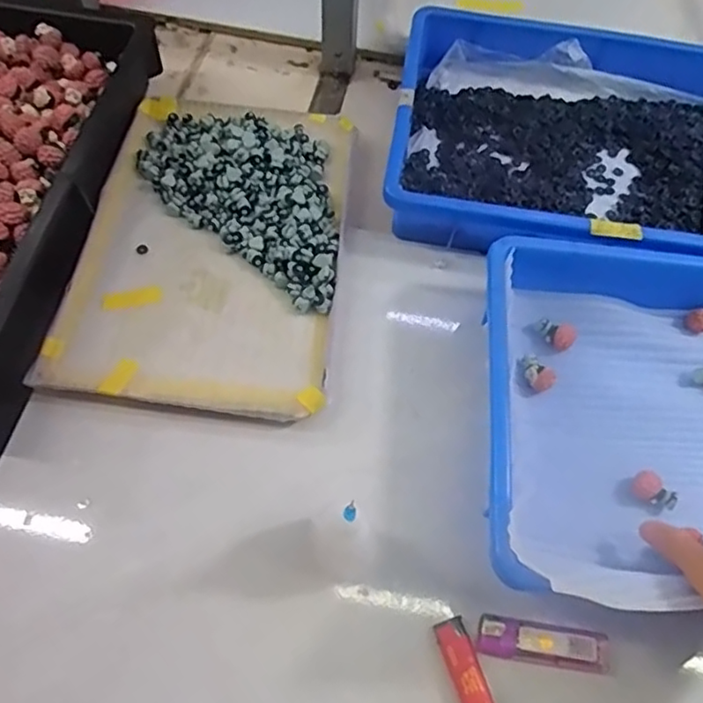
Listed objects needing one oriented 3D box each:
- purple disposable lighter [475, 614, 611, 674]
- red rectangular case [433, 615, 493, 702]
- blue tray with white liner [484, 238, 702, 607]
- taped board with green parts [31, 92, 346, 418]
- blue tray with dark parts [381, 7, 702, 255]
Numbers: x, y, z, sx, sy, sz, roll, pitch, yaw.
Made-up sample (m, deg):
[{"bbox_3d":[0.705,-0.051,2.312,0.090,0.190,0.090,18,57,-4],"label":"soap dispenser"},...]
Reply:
[{"bbox_3d":[0.119,0.180,0.379,0.083,0.015,0.024,8,64,1],"label":"purple disposable lighter"},{"bbox_3d":[0.071,0.199,0.364,0.019,0.009,0.078,-16,66,-10],"label":"red rectangular case"},{"bbox_3d":[0.275,0.048,0.423,0.364,0.066,0.253,5,64,0],"label":"blue tray with white liner"},{"bbox_3d":[-0.108,-0.093,0.496,0.193,0.018,0.294,5,64,0],"label":"taped board with green parts"},{"bbox_3d":[0.222,-0.184,0.542,0.365,0.050,0.250,8,64,1],"label":"blue tray with dark parts"}]

